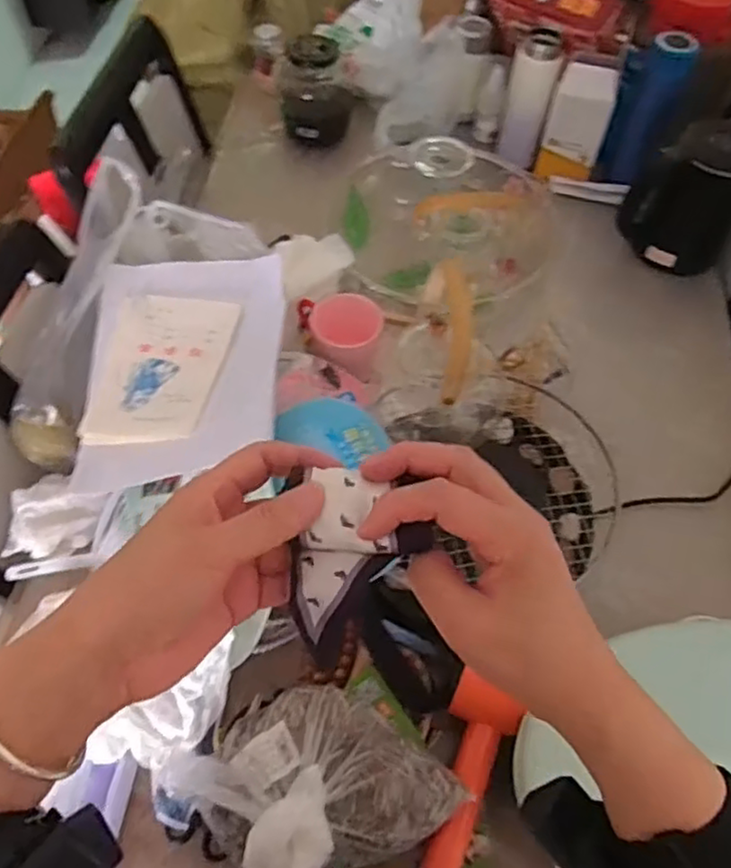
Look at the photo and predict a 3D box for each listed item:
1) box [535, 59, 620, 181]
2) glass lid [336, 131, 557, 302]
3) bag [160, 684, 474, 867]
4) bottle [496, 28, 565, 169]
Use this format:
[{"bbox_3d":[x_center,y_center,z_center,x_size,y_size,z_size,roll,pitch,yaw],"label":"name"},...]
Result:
[{"bbox_3d":[0.315,-0.460,0.984,0.083,0.153,0.055,16,59,10],"label":"box"},{"bbox_3d":[0.111,-0.331,0.932,0.274,0.111,0.257,0,58,0],"label":"glass lid"},{"bbox_3d":[-0.037,0.280,0.526,0.187,0.073,0.147,35,64,20],"label":"bag"},{"bbox_3d":[0.249,-0.506,1.011,0.070,0.182,0.056,11,59,7],"label":"bottle"}]

